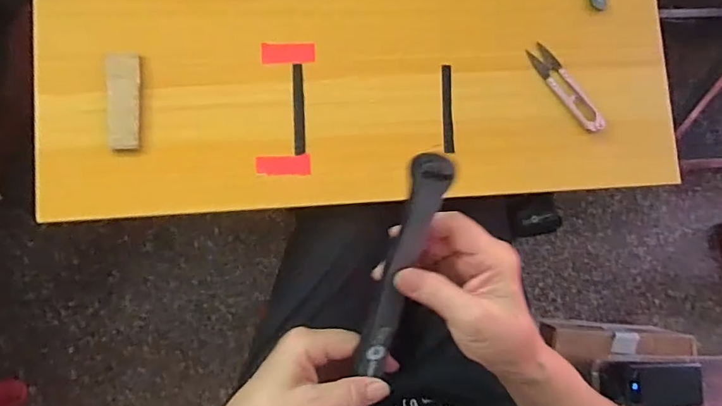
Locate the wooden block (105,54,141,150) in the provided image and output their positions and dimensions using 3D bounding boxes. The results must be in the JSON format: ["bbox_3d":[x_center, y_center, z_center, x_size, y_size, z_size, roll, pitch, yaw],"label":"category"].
[{"bbox_3d":[-0.203,-0.087,0.418,0.025,0.005,0.081,-3,85,-6],"label":"wooden block"}]

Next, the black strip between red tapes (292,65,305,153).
[{"bbox_3d":[-0.056,-0.085,0.443,0.010,0.004,0.083,-2,85,-8],"label":"black strip between red tapes"}]

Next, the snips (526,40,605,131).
[{"bbox_3d":[0.198,-0.111,0.470,0.023,0.006,0.100,-38,84,-2],"label":"snips"}]

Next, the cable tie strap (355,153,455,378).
[{"bbox_3d":[0.027,0.049,0.334,0.024,0.009,0.173,12,113,-7],"label":"cable tie strap"}]

